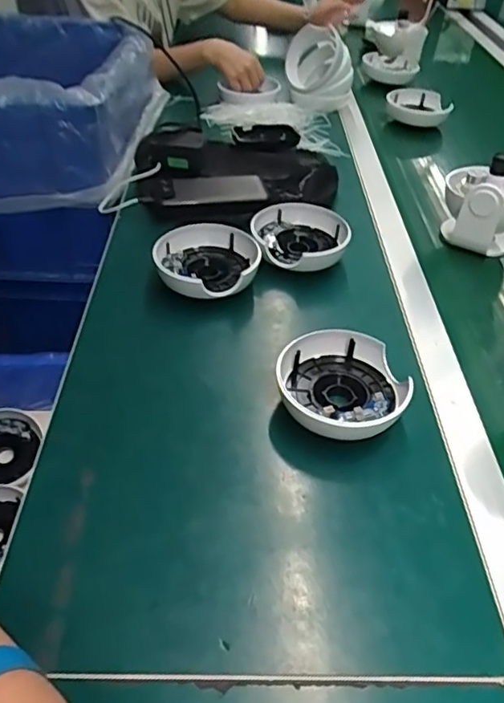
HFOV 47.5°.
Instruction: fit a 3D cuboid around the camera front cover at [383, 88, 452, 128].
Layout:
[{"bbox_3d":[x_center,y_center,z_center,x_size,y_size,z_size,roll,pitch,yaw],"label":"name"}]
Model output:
[{"bbox_3d":[0.328,-0.485,1.140,0.124,0.033,0.138,14,43,9],"label":"camera front cover"}]

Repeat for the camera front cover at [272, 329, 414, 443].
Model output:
[{"bbox_3d":[0.083,0.037,0.529,0.106,0.050,0.125,-12,43,-19],"label":"camera front cover"}]

